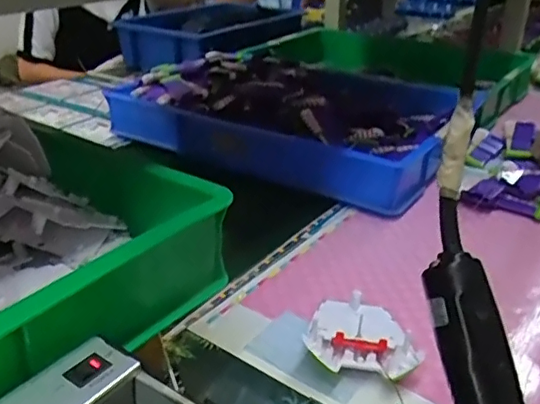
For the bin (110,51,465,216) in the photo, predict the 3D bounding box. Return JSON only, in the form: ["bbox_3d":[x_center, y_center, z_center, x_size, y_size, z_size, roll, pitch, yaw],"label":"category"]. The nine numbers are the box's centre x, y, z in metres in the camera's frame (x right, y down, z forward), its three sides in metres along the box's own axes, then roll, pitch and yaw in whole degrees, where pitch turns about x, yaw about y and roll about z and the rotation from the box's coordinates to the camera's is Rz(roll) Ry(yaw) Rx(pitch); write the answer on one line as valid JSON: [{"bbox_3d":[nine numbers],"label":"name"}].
[{"bbox_3d":[0.034,-0.148,0.950,0.527,0.100,0.325,20,33,29],"label":"bin"}]

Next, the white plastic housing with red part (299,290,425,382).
[{"bbox_3d":[0.082,0.121,0.524,0.095,0.029,0.094,4,29,3],"label":"white plastic housing with red part"}]

